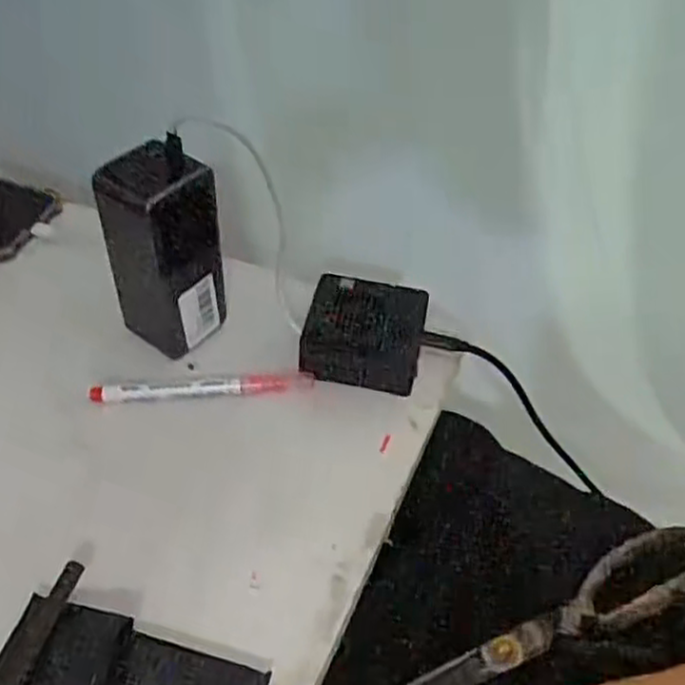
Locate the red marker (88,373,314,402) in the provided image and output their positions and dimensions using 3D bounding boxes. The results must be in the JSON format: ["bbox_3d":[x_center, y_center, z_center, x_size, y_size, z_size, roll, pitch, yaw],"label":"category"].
[{"bbox_3d":[-0.090,0.029,0.470,0.139,0.010,0.014,-3,46,-8],"label":"red marker"}]

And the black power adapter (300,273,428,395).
[{"bbox_3d":[0.015,-0.007,0.493,0.076,0.039,0.070,8,46,3],"label":"black power adapter"}]

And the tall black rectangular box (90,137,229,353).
[{"bbox_3d":[-0.110,-0.056,0.456,0.048,0.143,0.057,31,51,23],"label":"tall black rectangular box"}]

